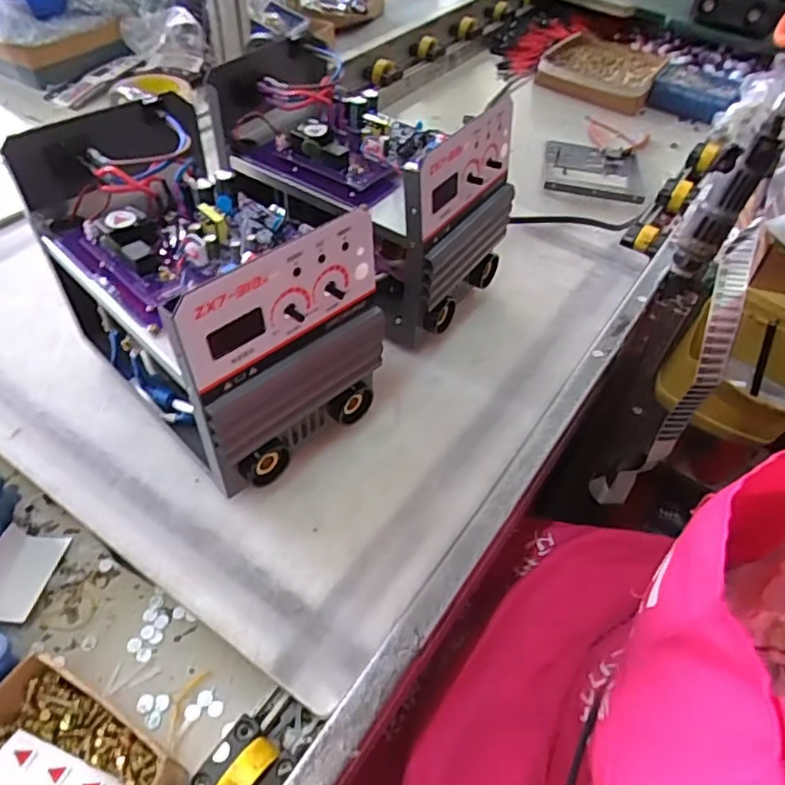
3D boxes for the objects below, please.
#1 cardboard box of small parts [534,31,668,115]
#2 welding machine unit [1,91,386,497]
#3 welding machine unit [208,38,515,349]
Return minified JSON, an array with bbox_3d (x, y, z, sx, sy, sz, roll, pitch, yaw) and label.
[{"bbox_3d":[0.421,-0.653,1.210,0.216,0.045,0.259,22,52,14],"label":"cardboard box of small parts"},{"bbox_3d":[-0.145,-0.078,0.475,0.146,0.190,0.258,-35,60,-29],"label":"welding machine unit"},{"bbox_3d":[-0.031,-0.190,0.584,0.252,0.191,0.142,29,54,19],"label":"welding machine unit"}]

